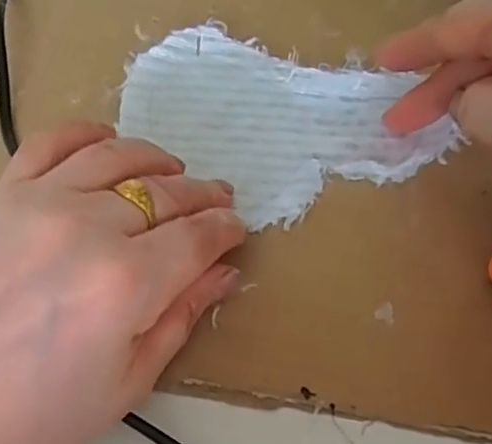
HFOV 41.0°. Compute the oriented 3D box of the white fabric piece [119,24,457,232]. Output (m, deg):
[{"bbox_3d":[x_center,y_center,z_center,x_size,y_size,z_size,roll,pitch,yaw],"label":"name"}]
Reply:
[{"bbox_3d":[0.013,-0.040,0.285,0.138,0.016,0.082,15,61,12],"label":"white fabric piece"}]

